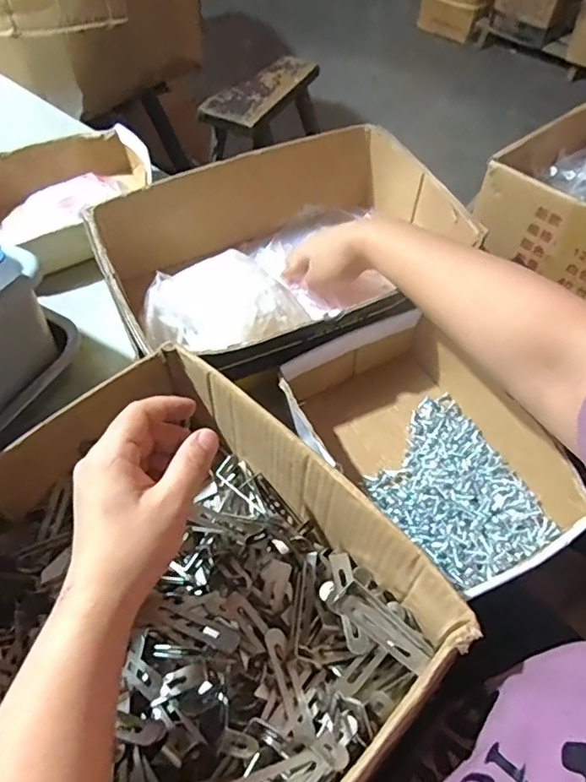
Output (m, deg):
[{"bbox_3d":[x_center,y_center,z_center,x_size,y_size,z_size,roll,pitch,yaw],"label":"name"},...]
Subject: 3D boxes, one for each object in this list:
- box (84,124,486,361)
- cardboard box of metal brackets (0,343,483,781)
[{"bbox_3d":[-0.014,-0.136,0.583,0.341,0.134,0.266,-20,59,-13],"label":"box"},{"bbox_3d":[-0.086,0.155,0.367,0.276,0.116,0.289,-39,65,-22],"label":"cardboard box of metal brackets"}]

